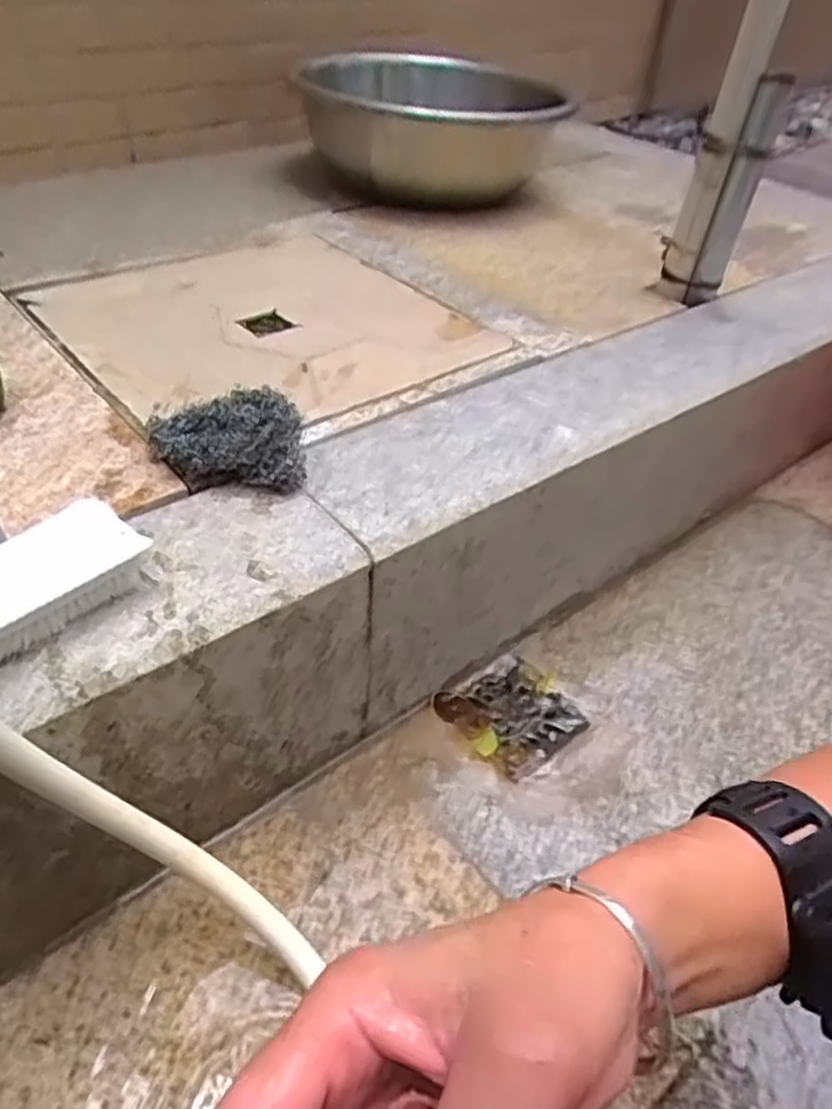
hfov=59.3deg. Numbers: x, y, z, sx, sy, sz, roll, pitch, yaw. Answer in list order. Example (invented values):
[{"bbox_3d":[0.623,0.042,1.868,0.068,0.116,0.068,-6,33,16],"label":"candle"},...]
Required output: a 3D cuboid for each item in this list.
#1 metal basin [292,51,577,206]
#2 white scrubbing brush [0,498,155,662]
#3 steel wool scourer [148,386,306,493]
[{"bbox_3d":[0.015,-0.589,0.998,0.309,0.122,0.370,3,43,-4],"label":"metal basin"},{"bbox_3d":[-0.206,0.018,0.392,0.053,0.035,0.119,34,49,26],"label":"white scrubbing brush"},{"bbox_3d":[-0.127,-0.078,0.496,0.100,0.044,0.061,1,43,-7],"label":"steel wool scourer"}]

